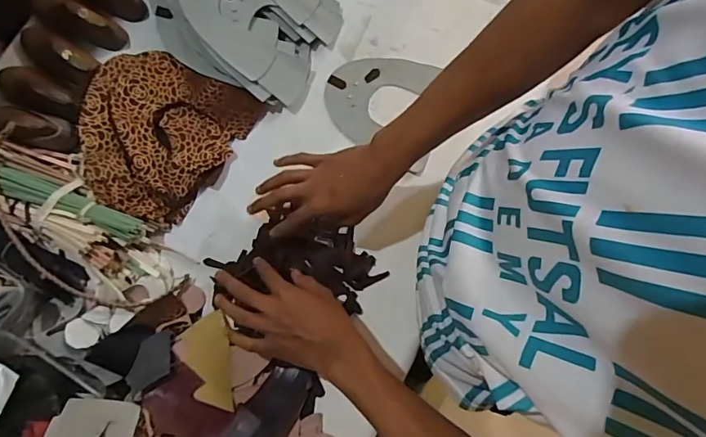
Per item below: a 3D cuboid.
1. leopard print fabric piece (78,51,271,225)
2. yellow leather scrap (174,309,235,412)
[{"bbox_3d":[-0.259,-0.109,0.610,0.198,0.036,0.208,28,81,4],"label":"leopard print fabric piece"},{"bbox_3d":[-0.171,0.163,0.550,0.054,0.010,0.122,9,39,-32],"label":"yellow leather scrap"}]

